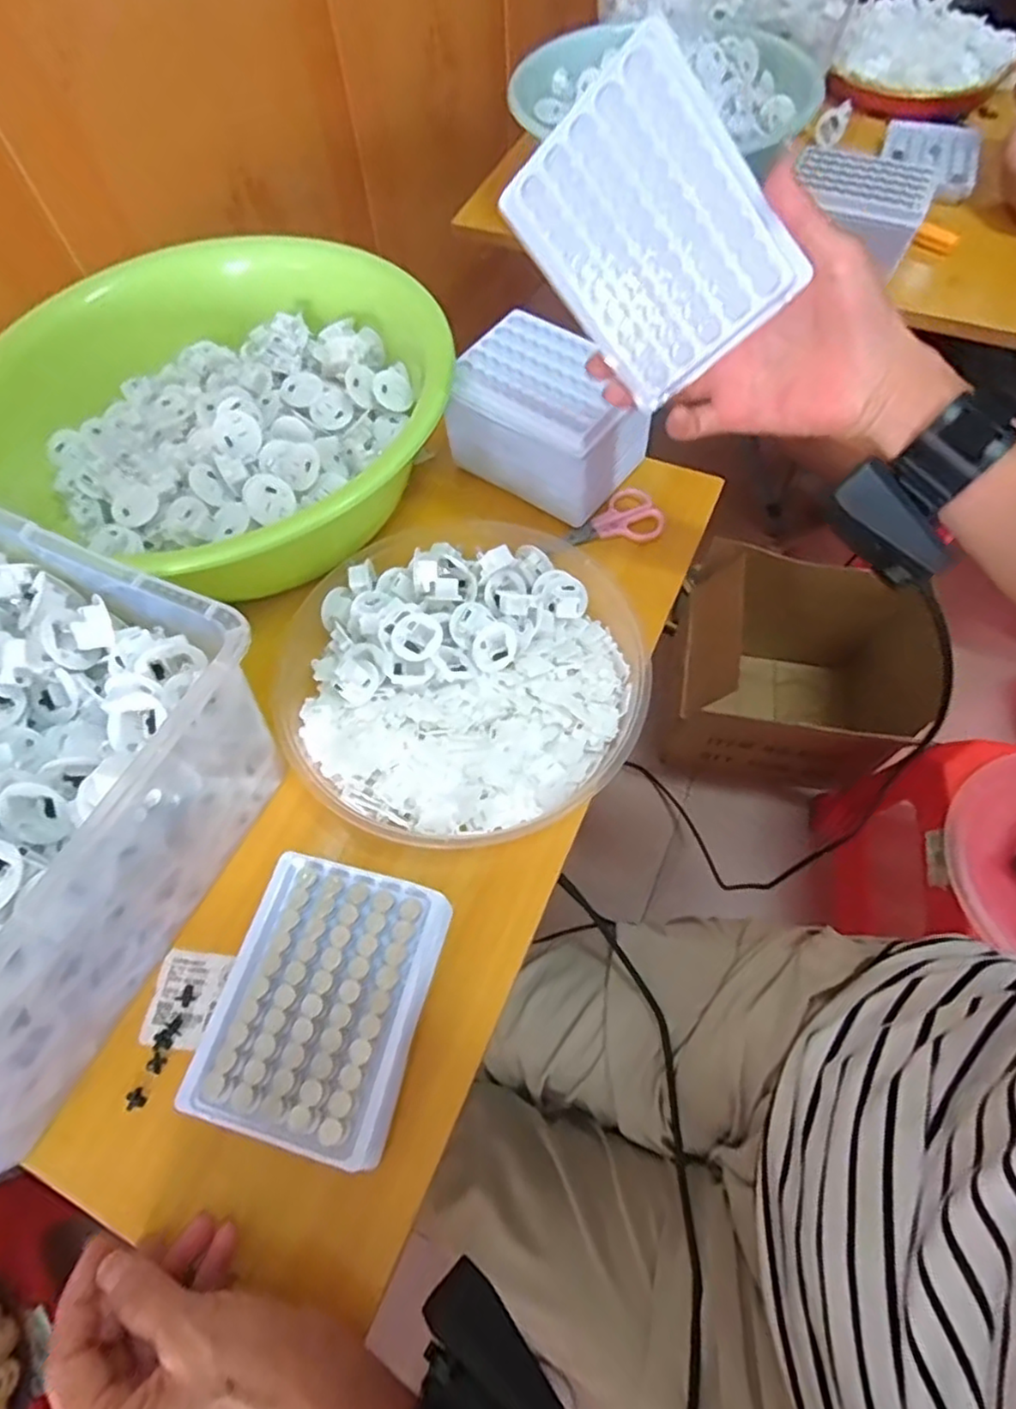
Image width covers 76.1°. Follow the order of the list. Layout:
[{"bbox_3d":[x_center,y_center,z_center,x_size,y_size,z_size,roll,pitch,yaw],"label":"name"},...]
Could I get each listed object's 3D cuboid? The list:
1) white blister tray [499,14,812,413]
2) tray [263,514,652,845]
[{"bbox_3d":[0.068,-0.226,0.313,0.126,0.096,0.009,50,38,-10],"label":"white blister tray"},{"bbox_3d":[-0.032,-0.025,0.417,0.226,0.042,0.222,-1,63,1],"label":"tray"}]

